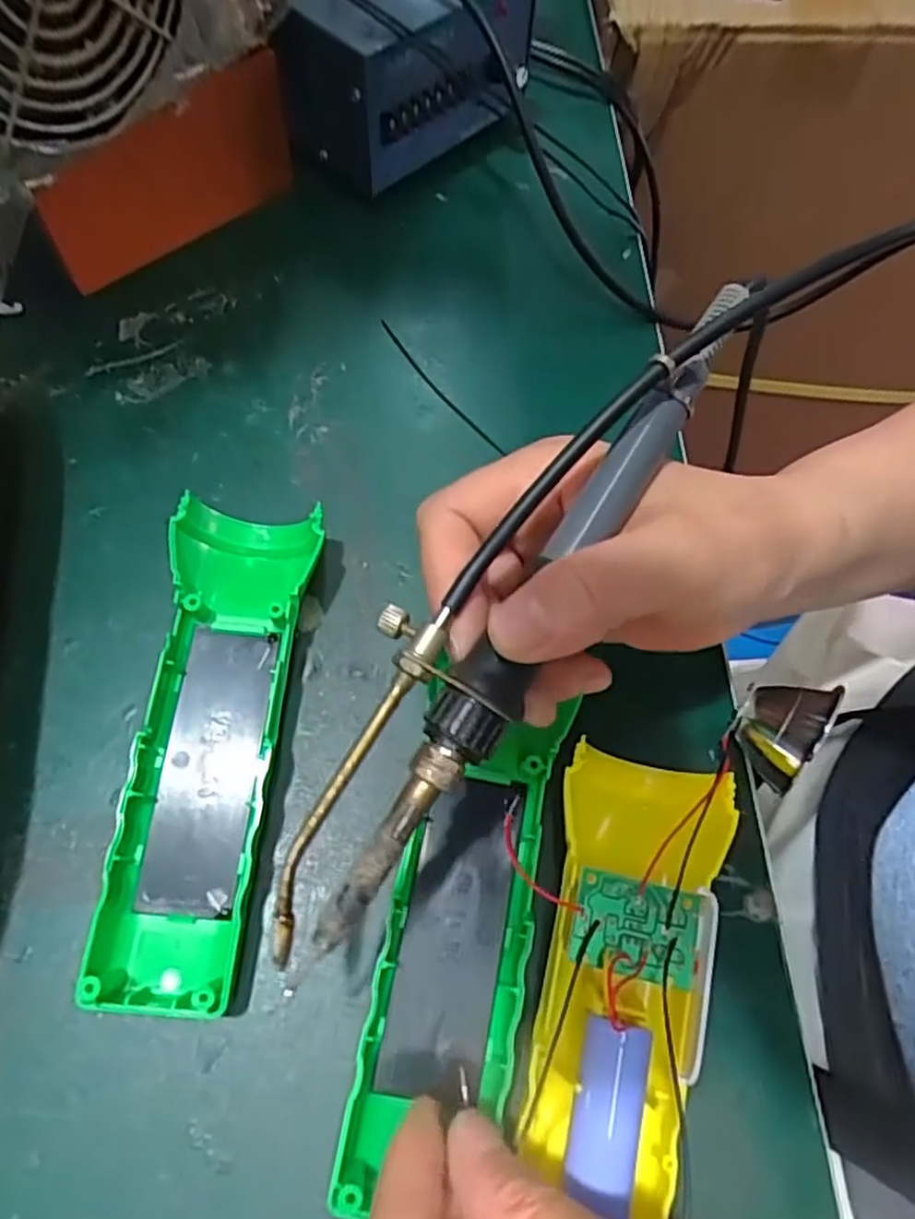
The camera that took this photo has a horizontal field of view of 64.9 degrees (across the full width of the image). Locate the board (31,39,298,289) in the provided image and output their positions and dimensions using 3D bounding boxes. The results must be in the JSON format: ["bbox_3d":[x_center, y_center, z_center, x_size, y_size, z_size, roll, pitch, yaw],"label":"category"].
[{"bbox_3d":[-0.123,-0.190,0.319,0.118,0.061,0.007,-39,73,-17],"label":"board"}]

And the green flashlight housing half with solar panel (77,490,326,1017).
[{"bbox_3d":[-0.082,0.039,0.241,0.046,0.023,0.165,6,66,0],"label":"green flashlight housing half with solar panel"}]

